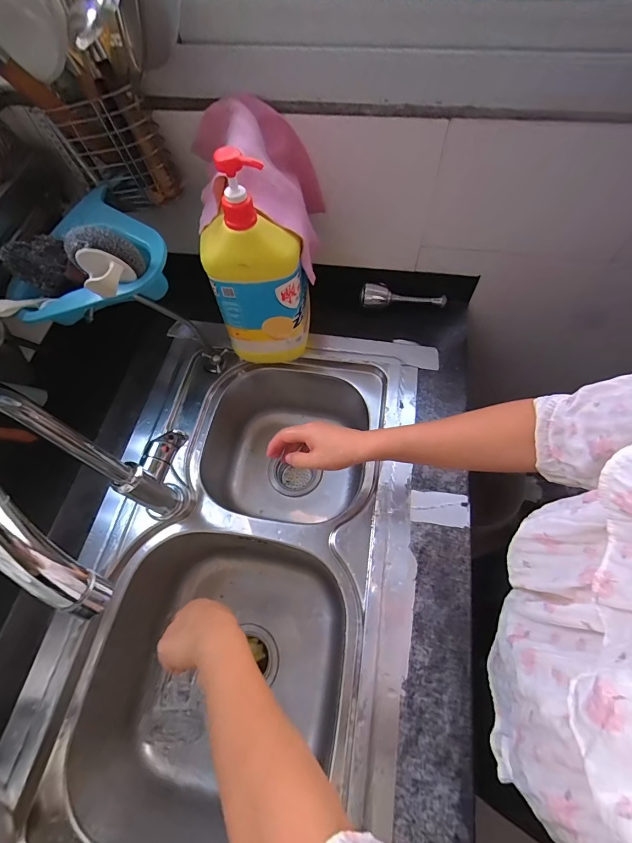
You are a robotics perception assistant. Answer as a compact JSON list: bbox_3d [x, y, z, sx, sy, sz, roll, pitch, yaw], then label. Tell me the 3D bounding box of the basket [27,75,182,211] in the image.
[{"bbox_3d":[-0.279,-0.378,0.509,0.141,0.123,0.073,1,62,3],"label":"basket"}]

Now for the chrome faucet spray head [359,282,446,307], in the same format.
[{"bbox_3d":[0.162,-0.232,0.691,0.159,0.037,0.032,2,63,3],"label":"chrome faucet spray head"}]

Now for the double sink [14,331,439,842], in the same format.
[{"bbox_3d":[-0.083,0.226,0.604,0.411,0.209,0.790,11,63,8],"label":"double sink"}]

